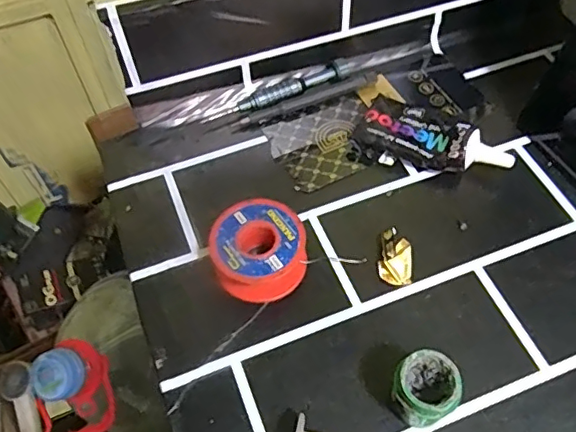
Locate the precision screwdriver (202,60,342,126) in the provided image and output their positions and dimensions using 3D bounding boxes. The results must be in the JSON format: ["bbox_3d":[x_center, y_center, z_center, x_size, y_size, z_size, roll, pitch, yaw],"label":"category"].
[{"bbox_3d":[-0.009,-0.087,0.398,0.105,0.010,0.016,-23,59,-11],"label":"precision screwdriver"}]

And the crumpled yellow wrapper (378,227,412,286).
[{"bbox_3d":[0.063,0.024,0.329,0.019,0.007,0.034,5,58,7],"label":"crumpled yellow wrapper"}]

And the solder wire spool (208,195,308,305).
[{"bbox_3d":[-0.016,0.019,0.322,0.051,0.029,0.053,-2,57,2],"label":"solder wire spool"}]

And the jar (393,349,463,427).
[{"bbox_3d":[0.066,0.087,0.271,0.031,0.036,0.029,-2,57,2],"label":"jar"}]

